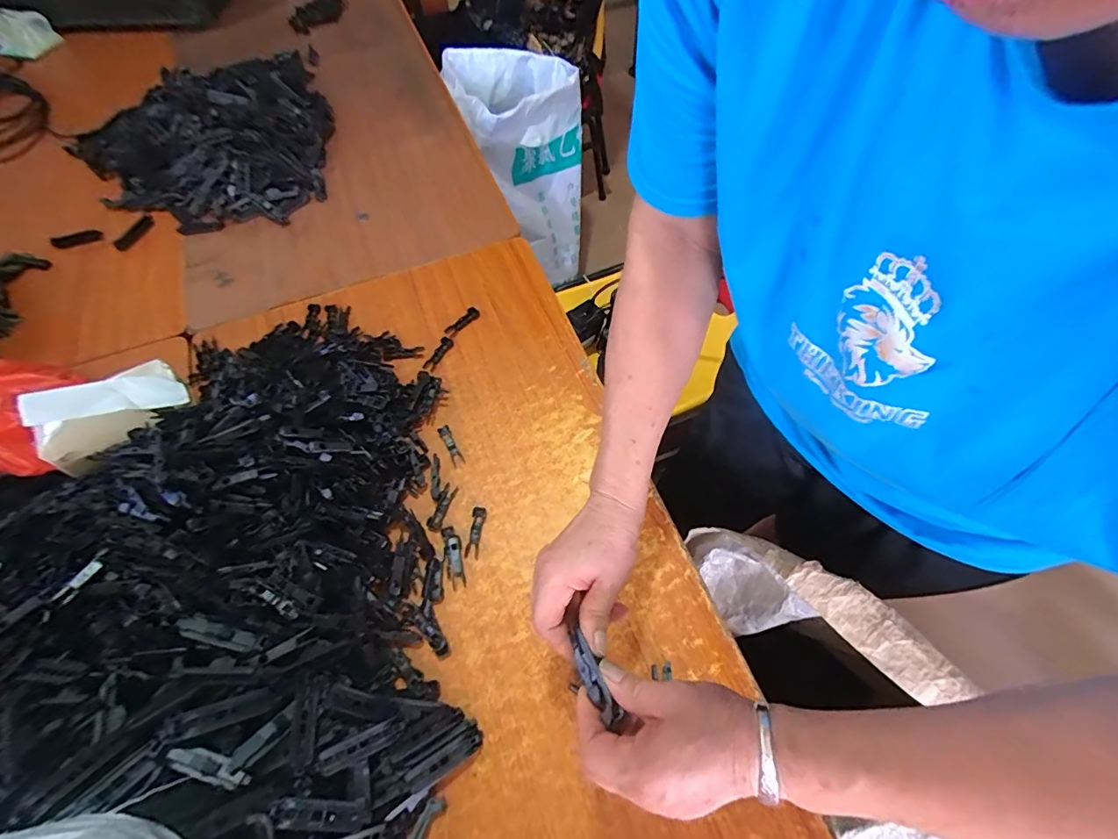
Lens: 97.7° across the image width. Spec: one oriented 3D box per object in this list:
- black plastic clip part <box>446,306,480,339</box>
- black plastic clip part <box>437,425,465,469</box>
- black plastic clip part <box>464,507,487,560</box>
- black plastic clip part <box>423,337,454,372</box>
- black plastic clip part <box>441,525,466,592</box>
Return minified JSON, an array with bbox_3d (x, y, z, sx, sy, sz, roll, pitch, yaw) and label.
[{"bbox_3d":[-0.134,-0.135,0.675,0.016,0.012,0.053,39,69,20],"label":"black plastic clip part"},{"bbox_3d":[-0.131,0.031,0.591,0.013,0.006,0.056,-26,64,-12],"label":"black plastic clip part"},{"bbox_3d":[-0.092,0.124,0.539,0.015,0.008,0.054,6,62,5],"label":"black plastic clip part"},{"bbox_3d":[-0.161,-0.088,0.650,0.016,0.006,0.054,23,65,13],"label":"black plastic clip part"},{"bbox_3d":[-0.114,0.147,0.526,0.018,0.007,0.066,-12,62,-5],"label":"black plastic clip part"}]

